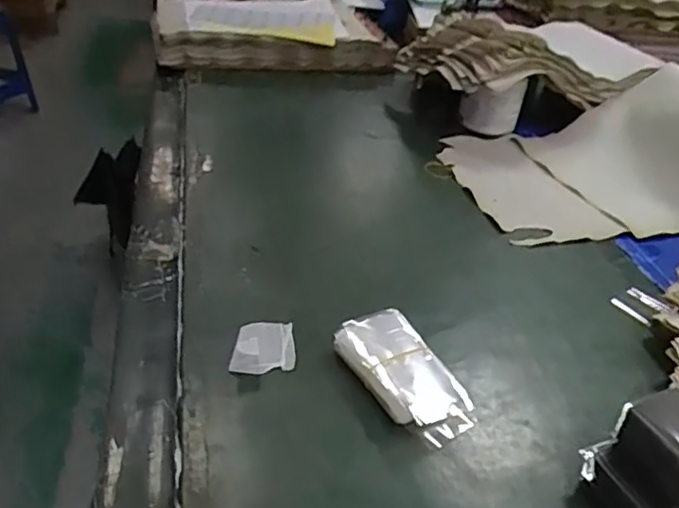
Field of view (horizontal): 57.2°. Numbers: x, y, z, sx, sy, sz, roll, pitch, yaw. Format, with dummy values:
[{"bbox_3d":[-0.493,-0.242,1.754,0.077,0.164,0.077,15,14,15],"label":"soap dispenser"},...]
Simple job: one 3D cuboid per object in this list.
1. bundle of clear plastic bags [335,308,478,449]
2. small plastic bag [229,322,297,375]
[{"bbox_3d":[0.053,0.104,0.533,0.066,0.037,0.135,-14,41,-28],"label":"bundle of clear plastic bags"},{"bbox_3d":[-0.065,0.076,0.550,0.053,0.014,0.061,4,35,-5],"label":"small plastic bag"}]

